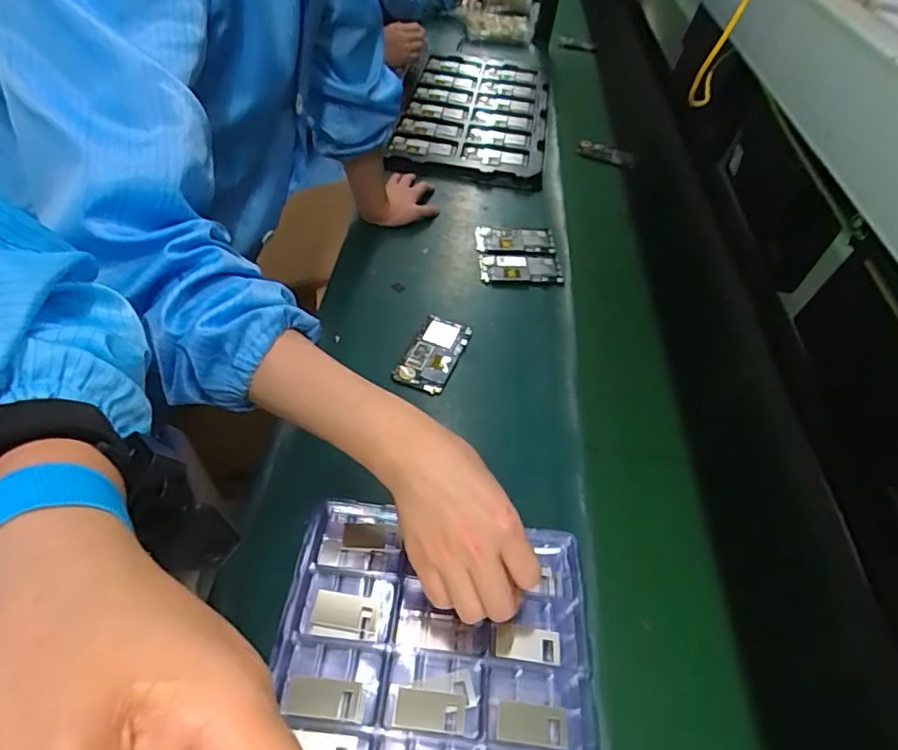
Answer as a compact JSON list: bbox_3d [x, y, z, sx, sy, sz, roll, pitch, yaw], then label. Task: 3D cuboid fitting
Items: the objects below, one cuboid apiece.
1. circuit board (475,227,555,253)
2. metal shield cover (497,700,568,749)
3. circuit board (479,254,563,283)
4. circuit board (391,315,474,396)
[{"bbox_3d":[0.107,-0.218,0.907,0.123,0.011,0.078,5,48,-5],"label":"circuit board"},{"bbox_3d":[0.052,0.216,0.347,0.043,0.004,0.023,10,48,0],"label":"metal shield cover"},{"bbox_3d":[0.109,-0.162,0.857,0.122,0.011,0.059,3,49,-7],"label":"circuit board"},{"bbox_3d":[-0.021,-0.030,0.726,0.067,0.005,0.136,22,49,10],"label":"circuit board"}]

